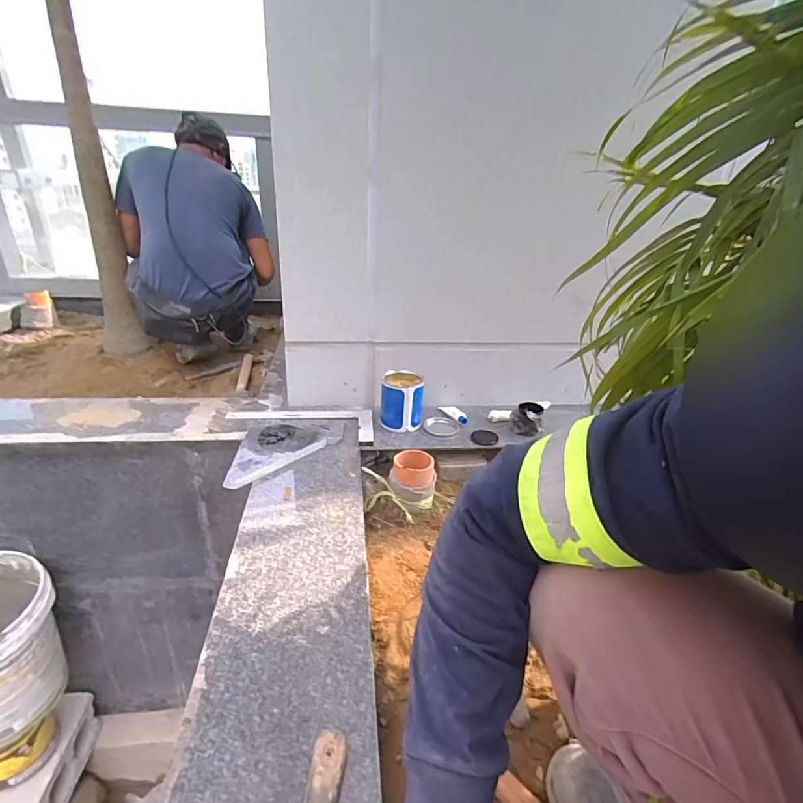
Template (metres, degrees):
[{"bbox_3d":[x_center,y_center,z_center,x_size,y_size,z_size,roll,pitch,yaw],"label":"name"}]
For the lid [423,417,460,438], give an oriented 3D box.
[{"bbox_3d":[0.095,0.062,1.126,0.082,0.007,0.092,-14,30,-32],"label":"lid"}]

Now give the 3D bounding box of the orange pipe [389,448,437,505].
[{"bbox_3d":[0.023,0.158,0.955,0.091,0.082,0.091,3,26,1],"label":"orange pipe"}]

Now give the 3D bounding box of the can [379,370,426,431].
[{"bbox_3d":[0.001,-0.001,1.113,0.102,0.119,0.092,3,26,1],"label":"can"}]

